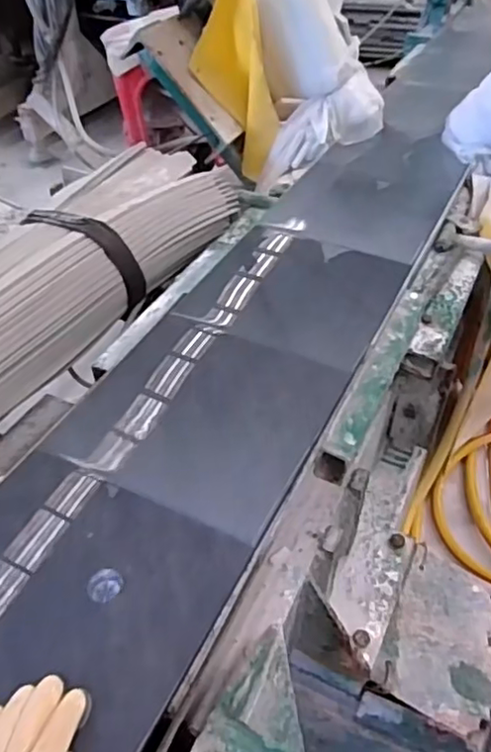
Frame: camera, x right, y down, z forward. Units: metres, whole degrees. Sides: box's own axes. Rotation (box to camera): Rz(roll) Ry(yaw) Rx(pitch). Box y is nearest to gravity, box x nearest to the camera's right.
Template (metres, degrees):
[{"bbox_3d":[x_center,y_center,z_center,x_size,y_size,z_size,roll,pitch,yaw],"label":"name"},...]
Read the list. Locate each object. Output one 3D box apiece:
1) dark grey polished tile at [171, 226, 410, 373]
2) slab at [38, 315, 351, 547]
[{"bbox_3d":[0.083,-0.140,1.015,0.292,0.017,0.306,21,47,20],"label":"dark grey polished tile"},{"bbox_3d":[-0.057,0.047,0.823,0.304,0.017,0.292,19,50,21],"label":"slab"}]

